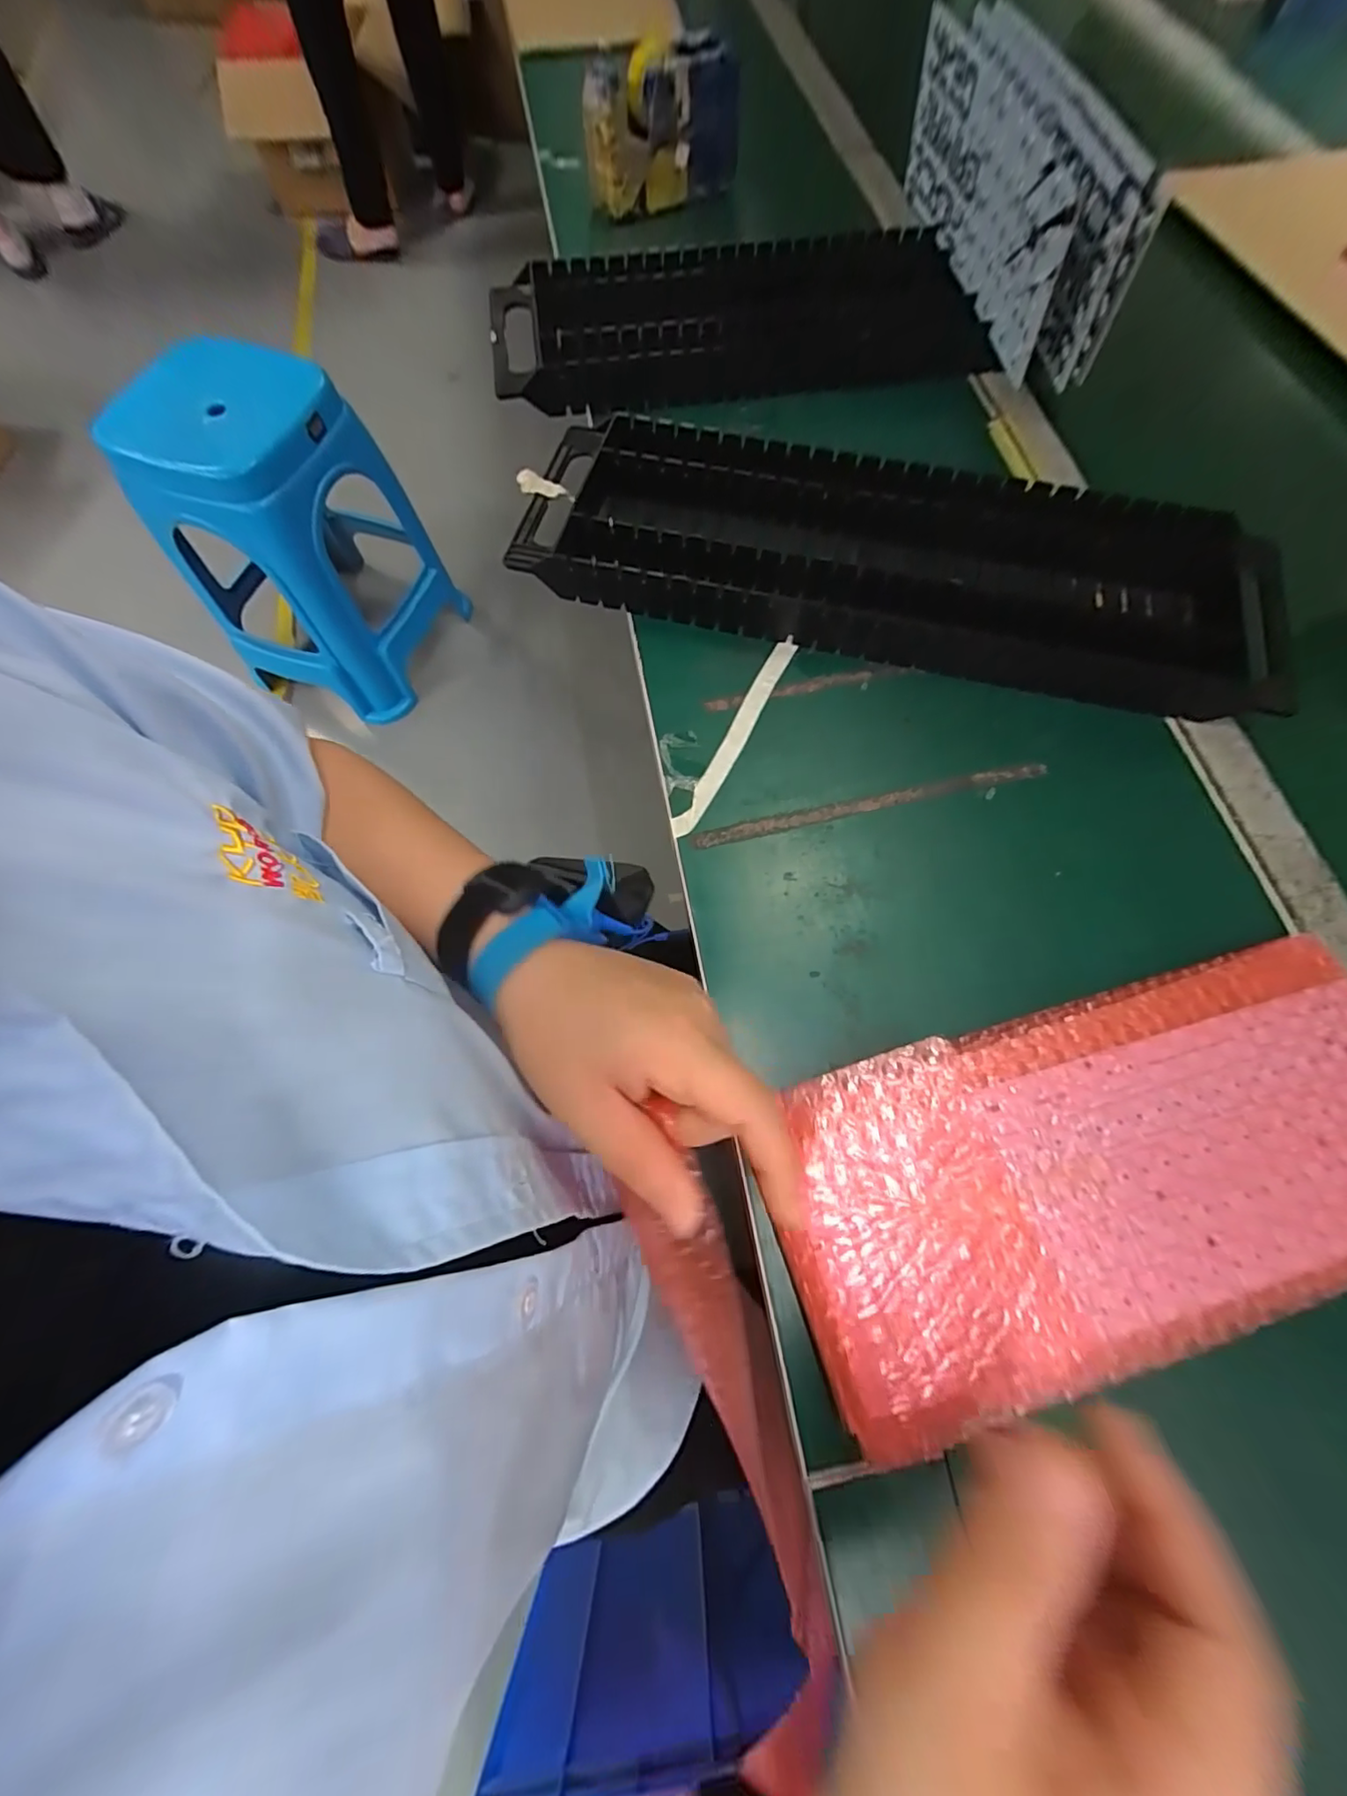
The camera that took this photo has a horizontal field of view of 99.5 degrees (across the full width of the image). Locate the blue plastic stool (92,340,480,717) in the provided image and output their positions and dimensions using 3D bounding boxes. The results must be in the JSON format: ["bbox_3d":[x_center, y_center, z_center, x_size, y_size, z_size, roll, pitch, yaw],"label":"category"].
[{"bbox_3d":[-0.695,-0.679,1.106,0.372,0.488,0.372,10,70,4],"label":"blue plastic stool"}]

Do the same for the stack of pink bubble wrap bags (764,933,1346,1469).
[{"bbox_3d":[0.184,0.108,0.238,0.281,0.019,0.127,-16,72,-6],"label":"stack of pink bubble wrap bags"}]

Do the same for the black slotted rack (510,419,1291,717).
[{"bbox_3d":[0.128,-0.216,0.361,0.453,0.035,0.143,14,70,5],"label":"black slotted rack"}]

